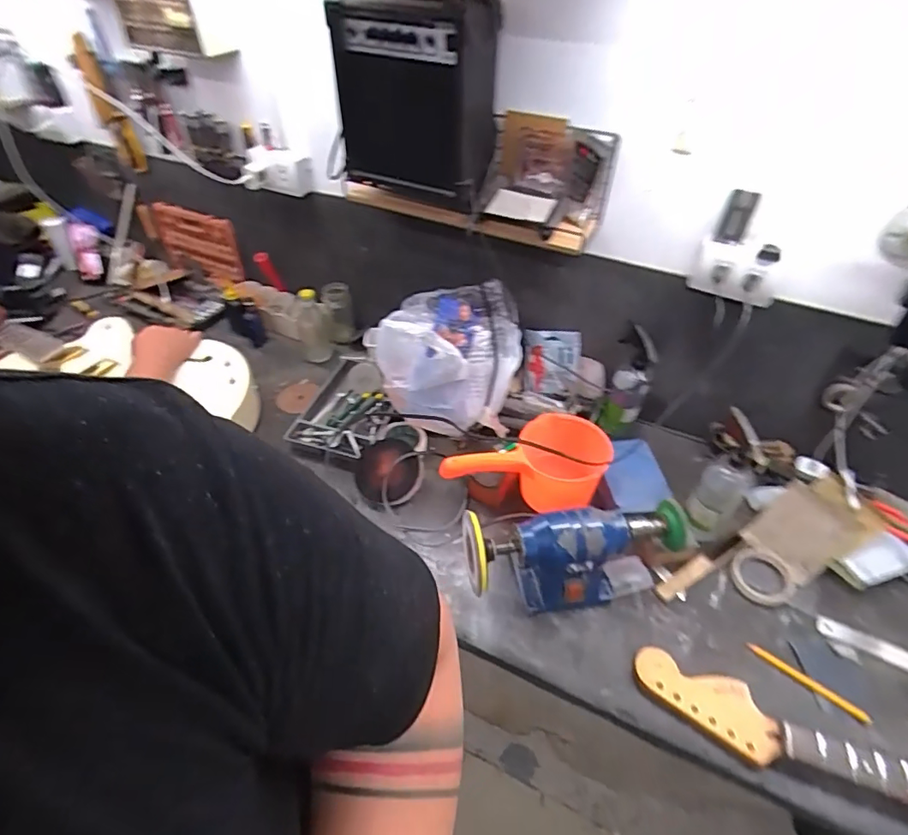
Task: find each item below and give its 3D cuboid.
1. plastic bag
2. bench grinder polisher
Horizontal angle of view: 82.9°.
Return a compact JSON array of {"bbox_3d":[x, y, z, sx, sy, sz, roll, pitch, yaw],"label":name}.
[{"bbox_3d":[-0.003,-0.119,1.018,0.248,0.226,0.189,11,45,10],"label":"plastic bag"},{"bbox_3d":[0.188,0.214,0.788,0.332,0.139,0.101,-5,45,-7],"label":"bench grinder polisher"}]

